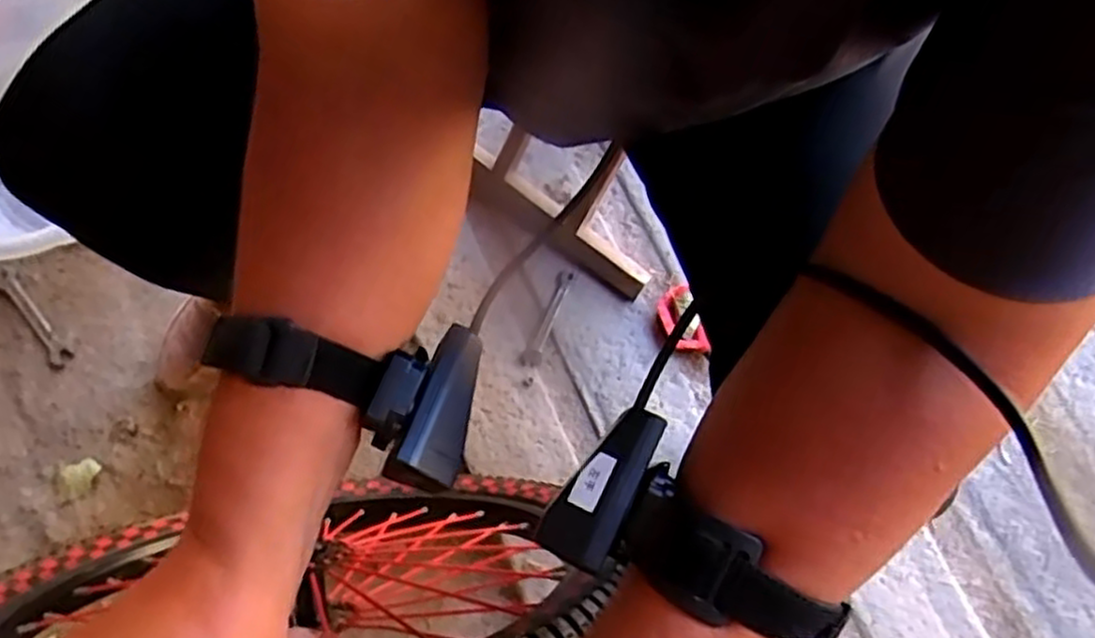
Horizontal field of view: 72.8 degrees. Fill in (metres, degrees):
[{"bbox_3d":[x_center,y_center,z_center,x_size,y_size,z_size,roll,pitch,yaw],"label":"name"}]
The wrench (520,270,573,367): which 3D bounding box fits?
[{"bbox_3d":[0.000,0.000,0.870,0.023,0.004,0.117,20,83,11],"label":"wrench"}]

